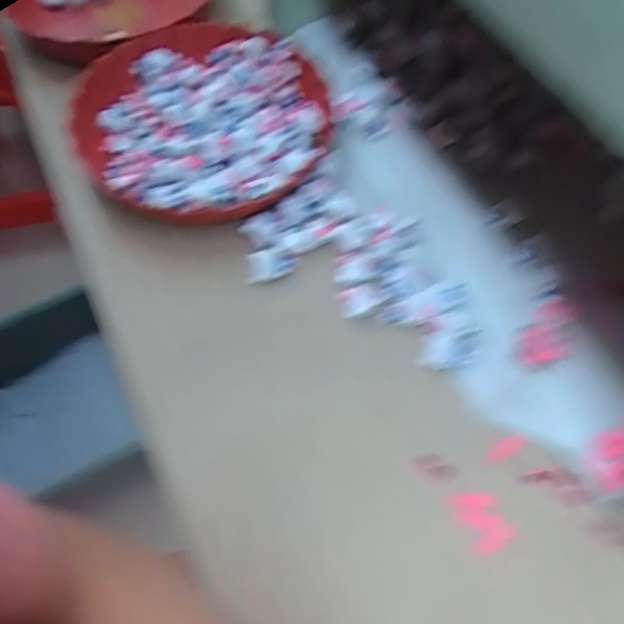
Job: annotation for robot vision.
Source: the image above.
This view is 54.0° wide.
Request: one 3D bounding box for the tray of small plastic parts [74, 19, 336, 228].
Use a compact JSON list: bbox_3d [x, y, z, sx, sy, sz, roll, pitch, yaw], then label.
[{"bbox_3d":[-0.102,-0.189,0.579,0.241,0.051,0.246,-12,59,-6],"label":"tray of small plastic parts"}]

